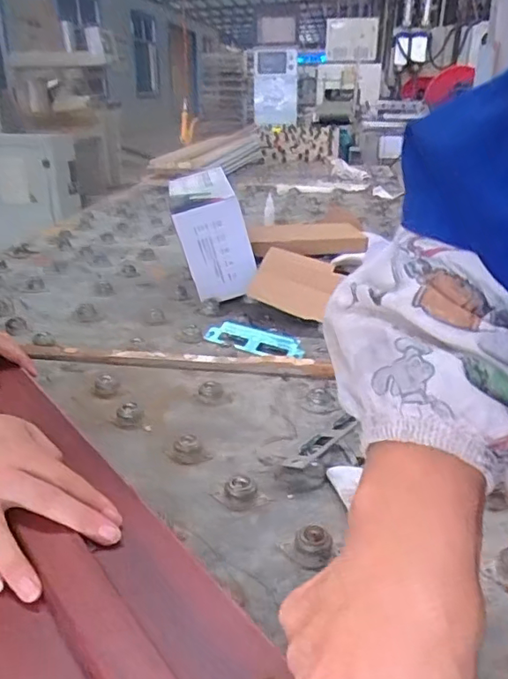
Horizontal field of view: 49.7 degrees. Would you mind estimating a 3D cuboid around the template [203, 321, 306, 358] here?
[{"bbox_3d":[0.002,0.000,0.707,0.142,0.017,0.039,15,27,30],"label":"template"}]

